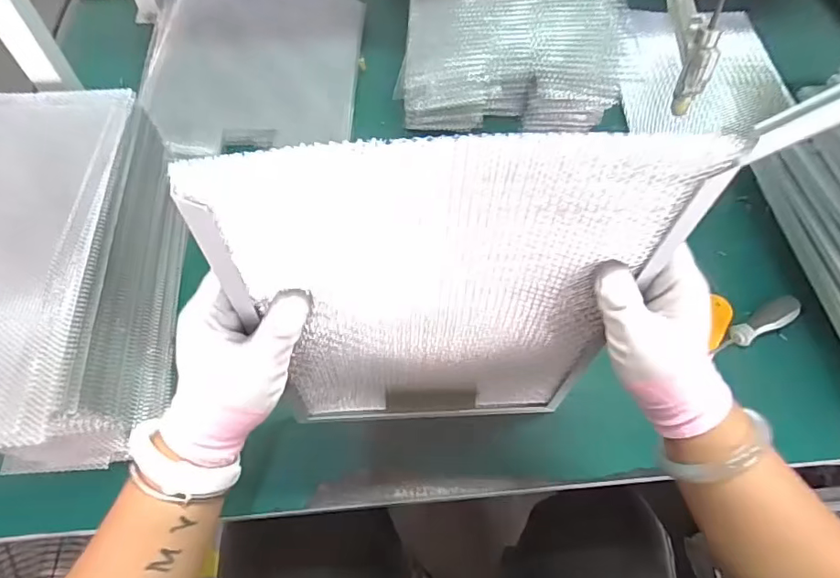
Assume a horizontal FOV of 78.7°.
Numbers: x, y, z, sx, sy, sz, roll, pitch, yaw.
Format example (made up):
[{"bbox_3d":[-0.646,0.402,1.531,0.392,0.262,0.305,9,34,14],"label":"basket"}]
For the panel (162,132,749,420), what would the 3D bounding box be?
[{"bbox_3d":[0.016,0.023,0.356,0.247,0.328,0.029,-2,60,-4],"label":"panel"}]

